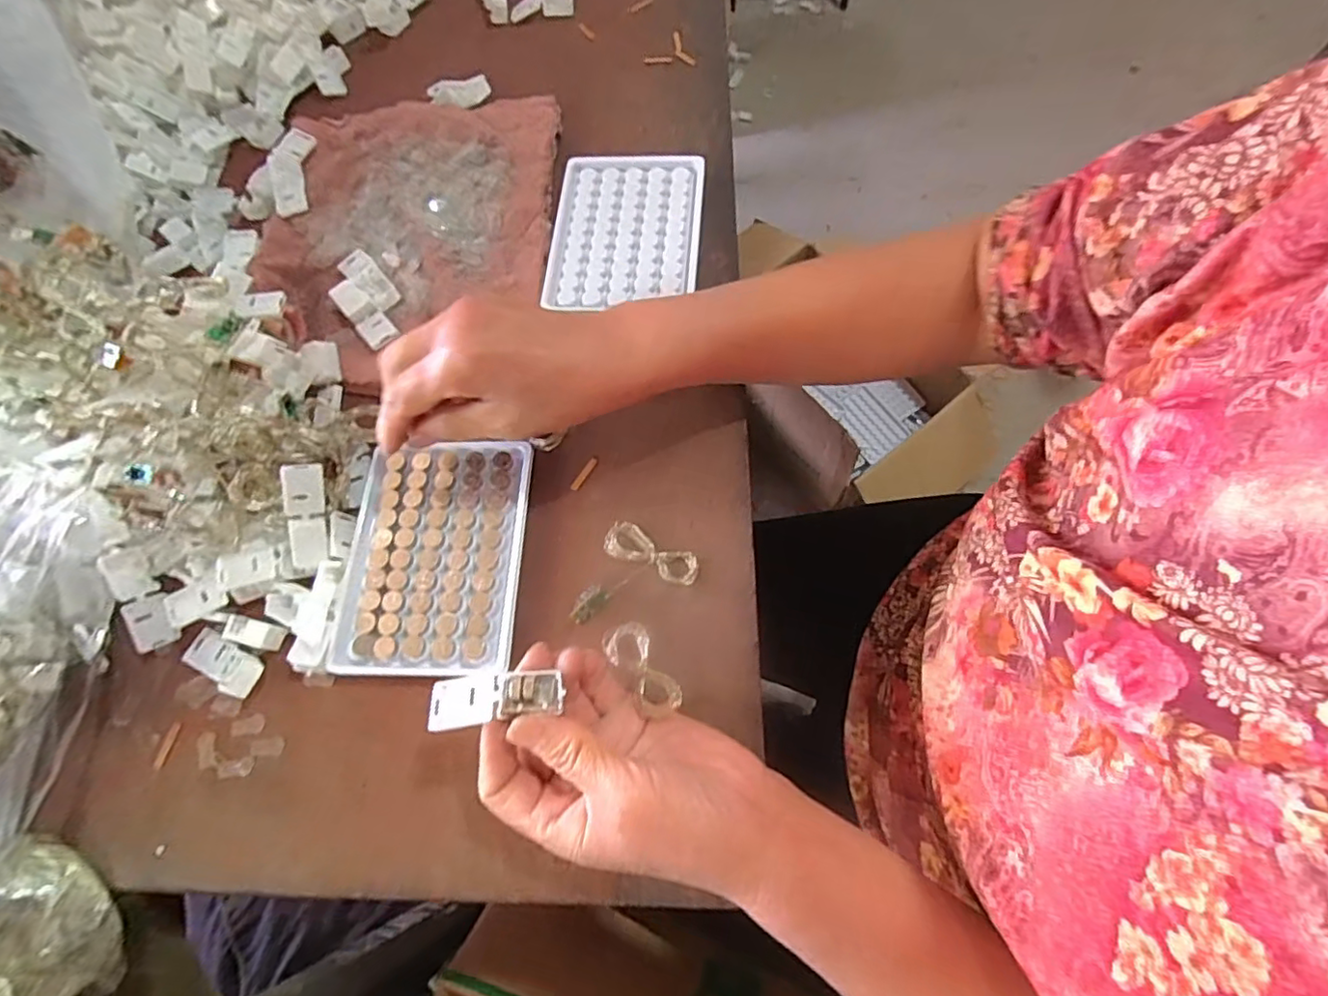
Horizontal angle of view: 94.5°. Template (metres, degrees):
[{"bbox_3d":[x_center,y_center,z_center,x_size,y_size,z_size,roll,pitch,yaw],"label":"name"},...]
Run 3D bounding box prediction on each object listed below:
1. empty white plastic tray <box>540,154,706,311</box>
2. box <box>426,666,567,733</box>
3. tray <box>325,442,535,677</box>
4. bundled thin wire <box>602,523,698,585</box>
[{"bbox_3d":[-0.025,-0.178,0.408,0.095,0.017,0.119,3,69,6],"label":"empty white plastic tray"},{"bbox_3d":[-0.069,0.082,0.253,0.055,0.010,0.019,-10,69,3],"label":"box"},{"bbox_3d":[-0.125,0.030,0.334,0.095,0.019,0.125,3,69,-1],"label":"tray"},{"bbox_3d":[-0.007,0.029,0.326,0.052,0.006,0.020,26,73,14],"label":"bundled thin wire"}]

